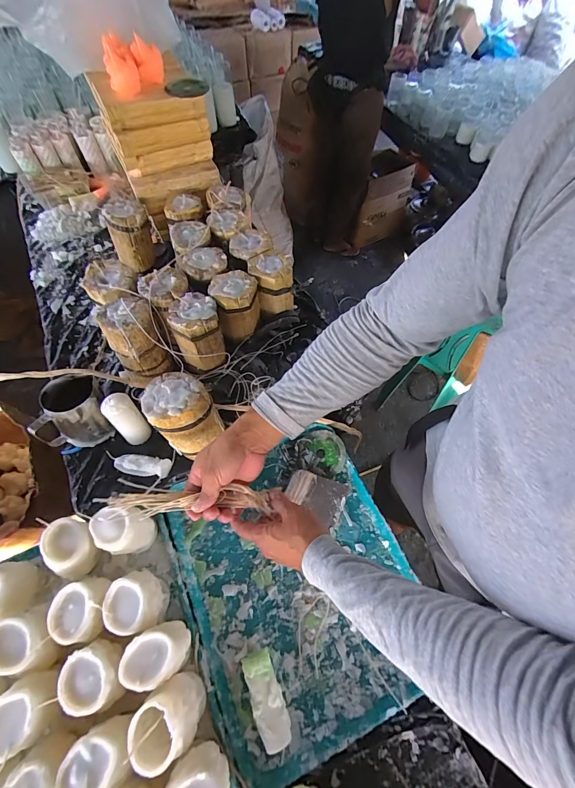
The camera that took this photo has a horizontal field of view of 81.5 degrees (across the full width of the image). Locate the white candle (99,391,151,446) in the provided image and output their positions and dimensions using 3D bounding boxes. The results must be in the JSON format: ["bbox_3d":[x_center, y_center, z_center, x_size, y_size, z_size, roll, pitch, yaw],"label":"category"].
[{"bbox_3d":[-0.280,0.045,0.587,0.047,0.111,0.043,1,59,-1],"label":"white candle"}]

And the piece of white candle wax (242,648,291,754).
[{"bbox_3d":[-0.029,0.425,0.469,0.043,0.038,0.104,-20,62,-13],"label":"piece of white candle wax"}]

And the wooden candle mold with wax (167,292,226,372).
[{"bbox_3d":[-0.170,-0.117,0.646,0.089,0.117,0.095,-11,60,-8],"label":"wooden candle mold with wax"}]

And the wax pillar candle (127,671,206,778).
[{"bbox_3d":[-0.149,0.409,0.424,0.064,0.118,0.068,1,59,-1],"label":"wax pillar candle"}]

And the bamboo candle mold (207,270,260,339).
[{"bbox_3d":[-0.102,-0.178,0.677,0.093,0.102,0.088,-16,61,-10],"label":"bamboo candle mold"}]

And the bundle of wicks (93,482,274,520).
[{"bbox_3d":[-0.133,0.146,0.453,0.216,0.016,0.033,1,59,-10],"label":"bundle of wicks"}]

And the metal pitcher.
[{"bbox_3d":[-0.377,0.030,0.587,0.105,0.100,0.096,1,59,-1],"label":"metal pitcher"}]

